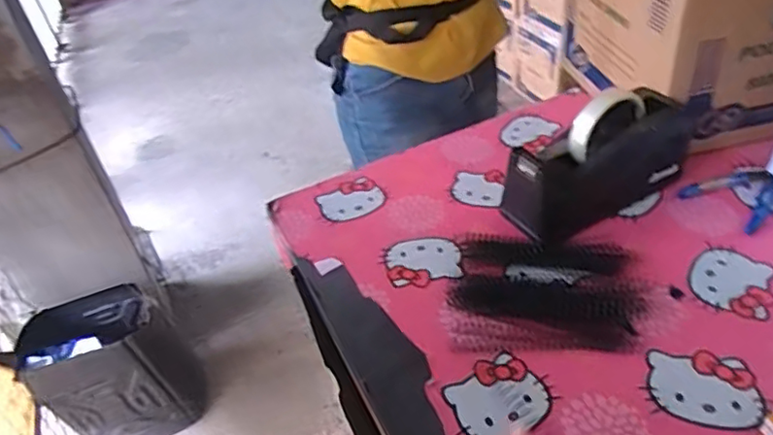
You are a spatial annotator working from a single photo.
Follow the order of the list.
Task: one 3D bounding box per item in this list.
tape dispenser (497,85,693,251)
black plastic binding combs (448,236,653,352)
[{"bbox_3d":[0.229,-0.064,0.630,0.215,0.111,0.069,-22,41,-17],"label":"tape dispenser"},{"bbox_3d":[0.151,0.071,0.572,0.175,0.009,0.142,2,40,12],"label":"black plastic binding combs"}]

